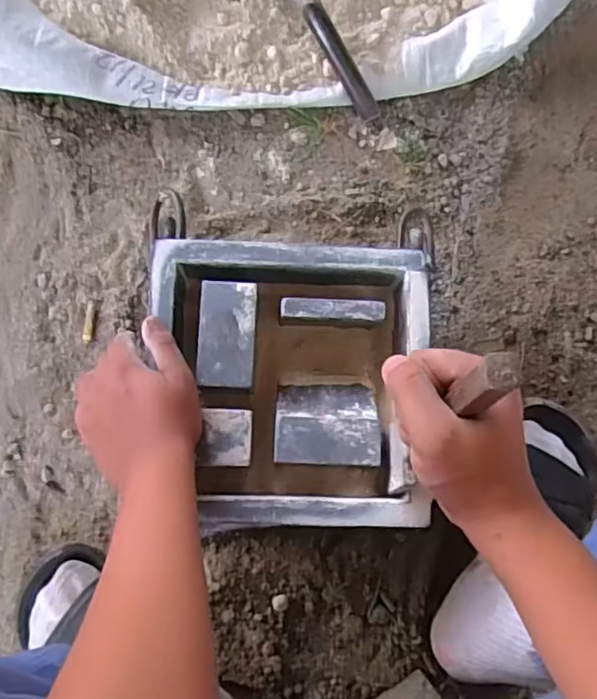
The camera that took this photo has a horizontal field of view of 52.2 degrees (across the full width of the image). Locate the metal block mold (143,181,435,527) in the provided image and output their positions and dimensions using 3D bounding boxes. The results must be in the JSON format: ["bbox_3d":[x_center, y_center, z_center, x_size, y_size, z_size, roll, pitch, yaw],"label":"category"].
[{"bbox_3d":[-0.008,0.006,0.555,0.246,0.078,0.284,3,82,-3],"label":"metal block mold"}]

